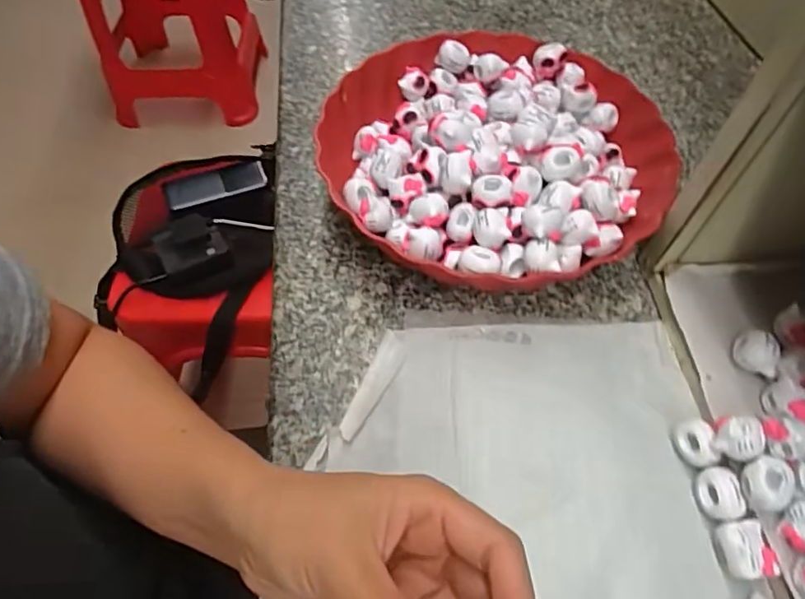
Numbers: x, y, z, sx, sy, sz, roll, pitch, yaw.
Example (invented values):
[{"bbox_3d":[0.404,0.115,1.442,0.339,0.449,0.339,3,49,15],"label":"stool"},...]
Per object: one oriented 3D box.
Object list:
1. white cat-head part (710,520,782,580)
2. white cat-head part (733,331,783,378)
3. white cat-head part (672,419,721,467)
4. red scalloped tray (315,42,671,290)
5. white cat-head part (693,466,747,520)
[{"bbox_3d":[0.165,0.121,0.256,0.021,0.019,0.024,-2,57,-1],"label":"white cat-head part"},{"bbox_3d":[0.197,0.029,0.293,0.021,0.013,0.021,33,63,20],"label":"white cat-head part"},{"bbox_3d":[0.155,0.077,0.283,0.017,0.020,0.023,0,57,0],"label":"white cat-head part"},{"bbox_3d":[0.066,-0.106,0.378,0.231,0.061,0.223,-30,62,-18],"label":"red scalloped tray"},{"bbox_3d":[0.160,0.099,0.270,0.016,0.019,0.024,-4,57,-2],"label":"white cat-head part"}]

